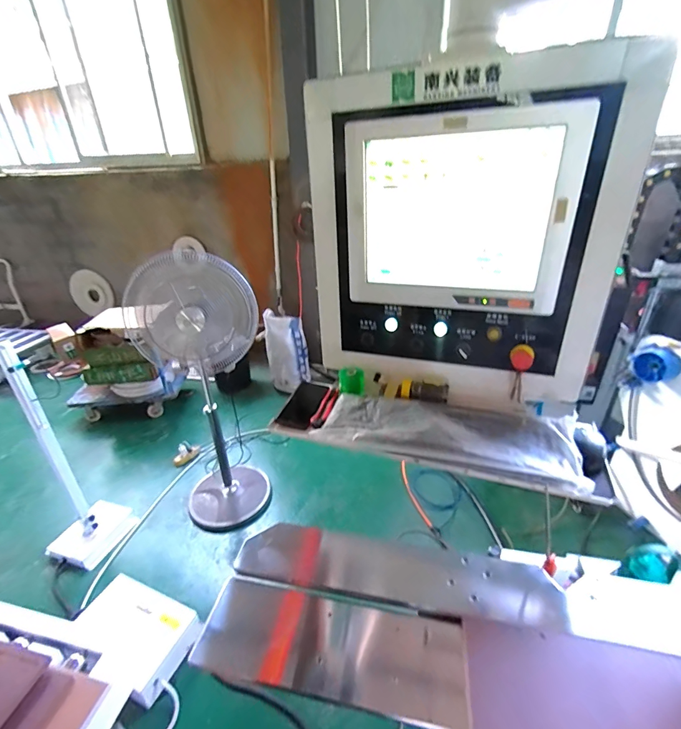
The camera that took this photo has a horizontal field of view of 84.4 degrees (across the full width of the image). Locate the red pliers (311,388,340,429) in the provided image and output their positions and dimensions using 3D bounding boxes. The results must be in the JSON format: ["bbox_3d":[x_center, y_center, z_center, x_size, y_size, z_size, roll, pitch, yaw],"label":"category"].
[{"bbox_3d":[-0.033,0.099,0.873,0.034,0.011,0.152,7,30,16],"label":"red pliers"}]

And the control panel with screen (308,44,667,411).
[{"bbox_3d":[0.219,-0.247,0.785,0.636,0.596,0.124,14,33,26],"label":"control panel with screen"}]

